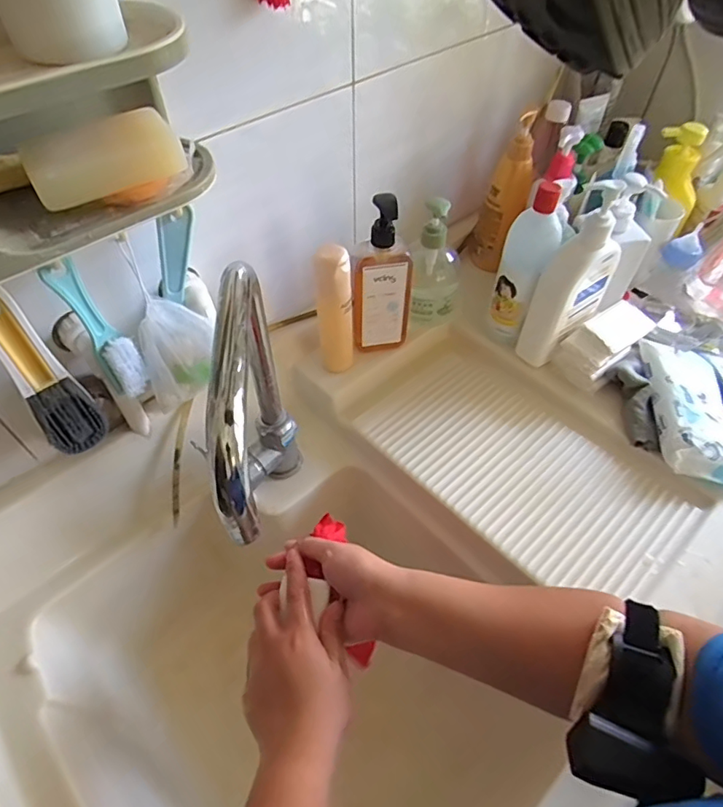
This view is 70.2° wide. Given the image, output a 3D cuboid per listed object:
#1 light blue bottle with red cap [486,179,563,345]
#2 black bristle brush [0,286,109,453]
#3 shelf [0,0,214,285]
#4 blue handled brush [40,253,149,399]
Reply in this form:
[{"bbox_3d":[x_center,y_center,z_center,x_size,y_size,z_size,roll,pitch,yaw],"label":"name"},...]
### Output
[{"bbox_3d":[0.199,-0.166,0.631,0.060,0.192,0.048,36,60,24],"label":"light blue bottle with red cap"},{"bbox_3d":[-0.268,-0.020,0.433,0.046,0.168,0.028,-35,60,-24],"label":"black bristle brush"},{"bbox_3d":[-0.216,-0.158,0.322,0.103,0.090,0.237,38,61,25],"label":"shelf"},{"bbox_3d":[-0.223,-0.061,0.447,0.027,0.135,0.030,23,56,16],"label":"blue handled brush"}]

